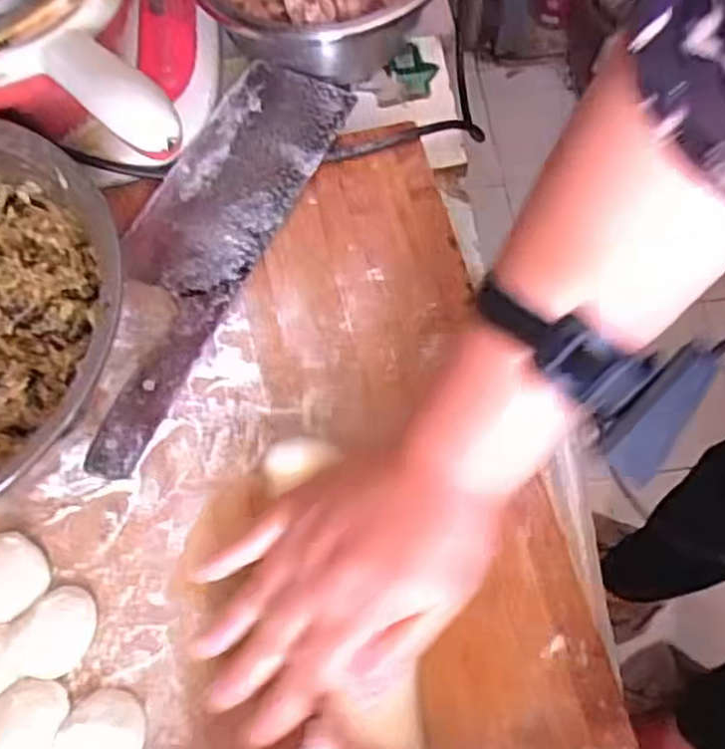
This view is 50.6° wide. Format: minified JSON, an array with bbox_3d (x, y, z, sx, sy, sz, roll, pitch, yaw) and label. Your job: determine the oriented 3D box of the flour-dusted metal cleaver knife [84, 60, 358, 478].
[{"bbox_3d":[-0.108,-0.089,0.494,0.090,0.018,0.310,23,68,9],"label":"flour-dusted metal cleaver knife"}]

